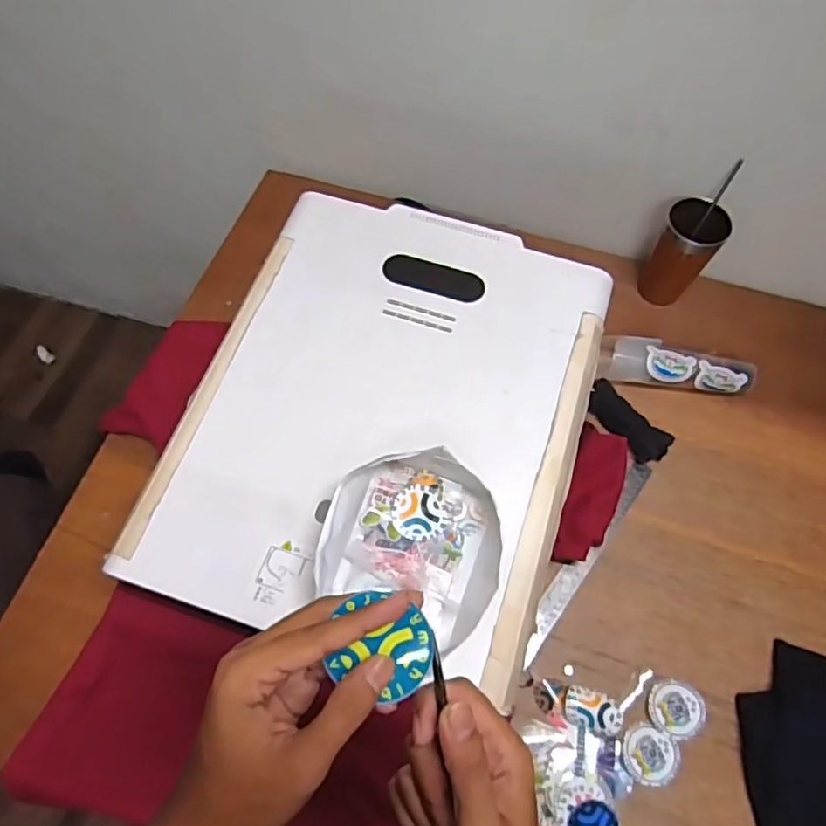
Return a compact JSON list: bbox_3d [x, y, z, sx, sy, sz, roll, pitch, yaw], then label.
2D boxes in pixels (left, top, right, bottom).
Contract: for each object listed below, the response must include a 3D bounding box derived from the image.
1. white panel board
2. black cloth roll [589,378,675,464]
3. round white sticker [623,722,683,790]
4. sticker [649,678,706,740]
[{"bbox_3d":[-0.023,-0.011,0.650,0.398,0.018,0.493,17,67,7],"label":"white panel board"},{"bbox_3d":[0.283,0.012,0.807,0.048,0.024,0.125,-36,71,-16],"label":"black cloth roll"},{"bbox_3d":[0.258,0.370,0.654,0.058,0.004,0.061,0,66,-1],"label":"round white sticker"},{"bbox_3d":[0.294,0.329,0.674,0.060,0.005,0.057,0,66,-1],"label":"sticker"}]

